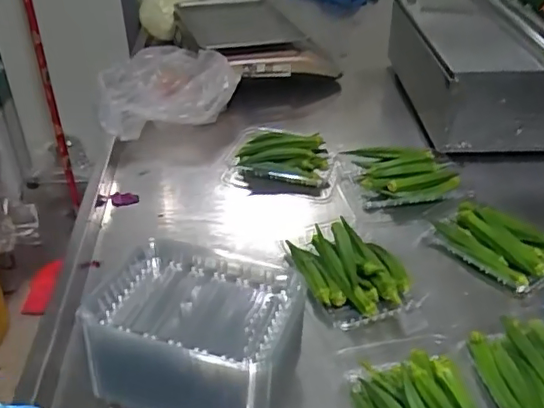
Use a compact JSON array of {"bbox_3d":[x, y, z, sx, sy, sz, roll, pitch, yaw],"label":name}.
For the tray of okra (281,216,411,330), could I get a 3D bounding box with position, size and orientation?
[{"bbox_3d":[0.108,0.087,0.780,0.137,0.053,0.178,-15,38,-21],"label":"tray of okra"}]

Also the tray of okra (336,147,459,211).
[{"bbox_3d":[0.223,-0.045,0.966,0.173,0.048,0.149,-1,35,-2],"label":"tray of okra"}]

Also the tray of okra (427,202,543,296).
[{"bbox_3d":[0.325,0.055,0.819,0.120,0.044,0.184,-23,42,-30],"label":"tray of okra"}]

